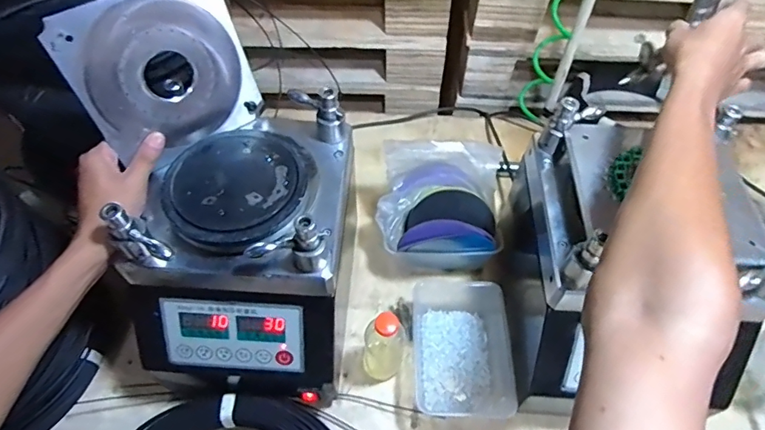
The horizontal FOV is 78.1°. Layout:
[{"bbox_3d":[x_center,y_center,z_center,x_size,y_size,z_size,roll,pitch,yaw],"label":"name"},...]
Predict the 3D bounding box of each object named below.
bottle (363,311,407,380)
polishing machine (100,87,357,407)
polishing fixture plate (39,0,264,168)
[{"bbox_3d":[0.000,0.160,0.590,0.056,0.135,0.053,-1,55,1],"label":"bottle"},{"bbox_3d":[-0.149,0.044,0.571,0.217,0.271,0.281,6,56,6],"label":"polishing machine"},{"bbox_3d":[-0.228,-0.151,0.503,0.174,0.169,0.015,-34,44,-22],"label":"polishing fixture plate"}]

